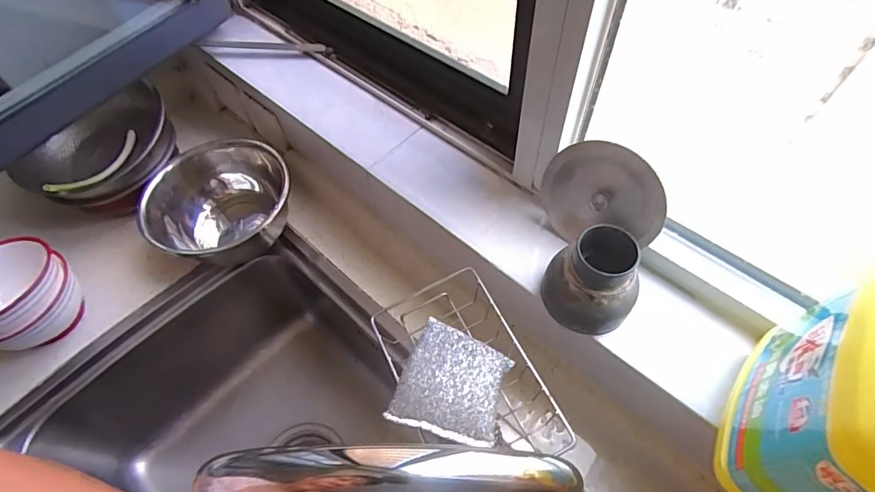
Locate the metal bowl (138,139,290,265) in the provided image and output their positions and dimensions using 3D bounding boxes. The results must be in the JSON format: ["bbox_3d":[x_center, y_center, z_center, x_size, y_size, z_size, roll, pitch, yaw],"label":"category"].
[{"bbox_3d":[-0.297,-0.050,0.638,0.184,0.114,0.181,-2,57,3],"label":"metal bowl"}]

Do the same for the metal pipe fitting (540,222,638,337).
[{"bbox_3d":[0.136,0.027,0.394,0.076,0.079,0.069,21,61,16],"label":"metal pipe fitting"}]

